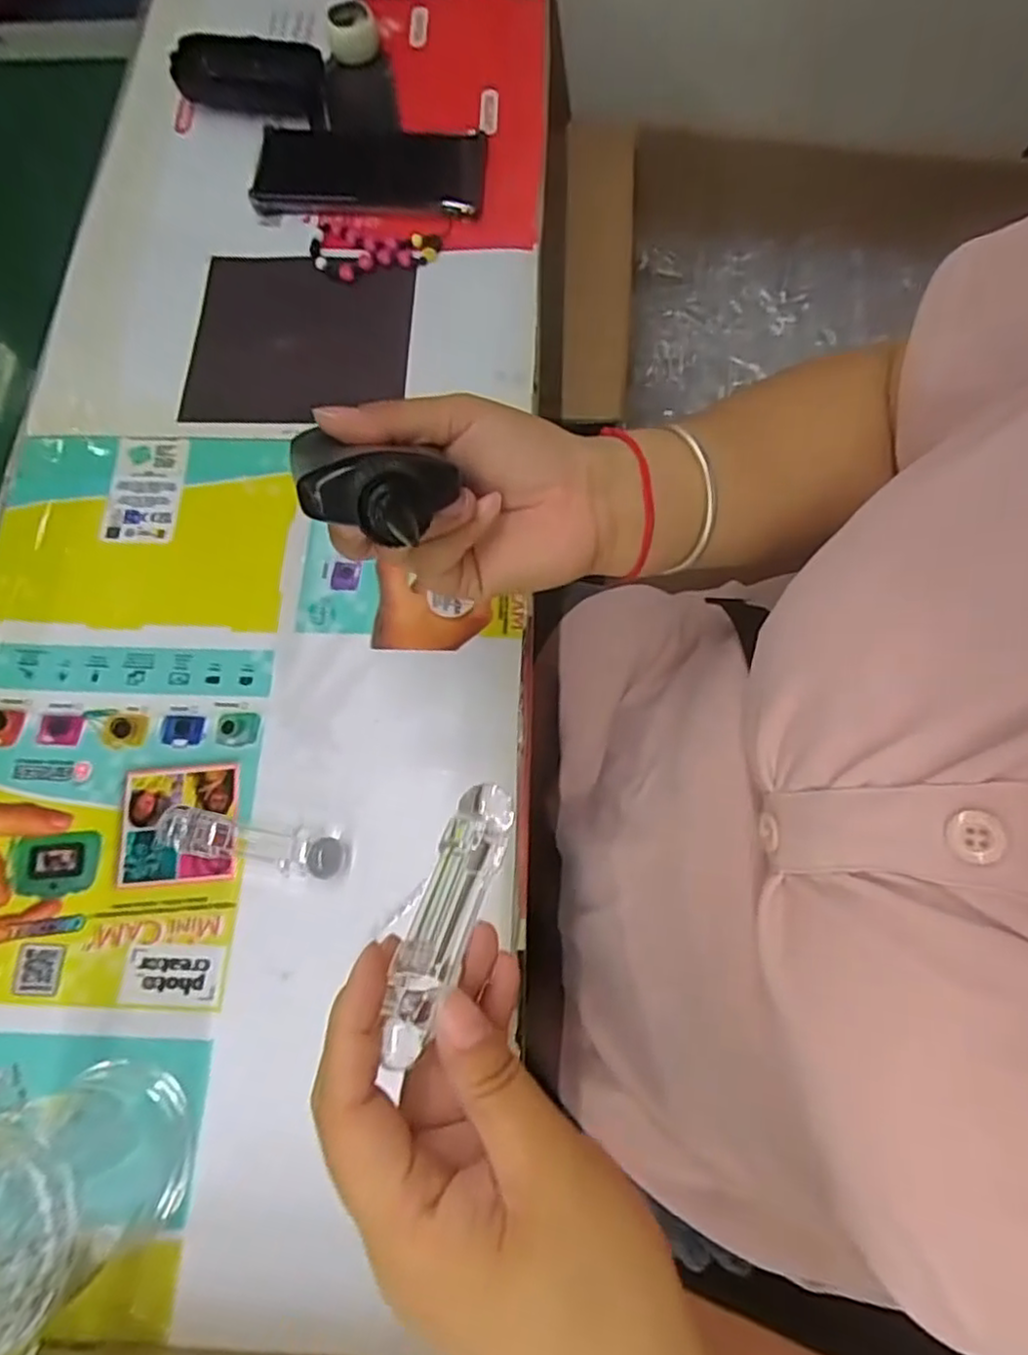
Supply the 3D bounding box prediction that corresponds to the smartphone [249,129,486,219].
[{"bbox_3d":[-0.104,-0.370,0.491,0.162,0.012,0.081,4,72,4],"label":"smartphone"}]

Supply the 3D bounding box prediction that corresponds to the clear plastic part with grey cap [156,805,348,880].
[{"bbox_3d":[-0.138,0.086,0.352,0.105,0.016,0.022,10,72,6],"label":"clear plastic part with grey cap"}]

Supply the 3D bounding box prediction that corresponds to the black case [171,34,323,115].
[{"bbox_3d":[-0.201,-0.459,0.514,0.107,0.024,0.051,5,72,4],"label":"black case"}]

